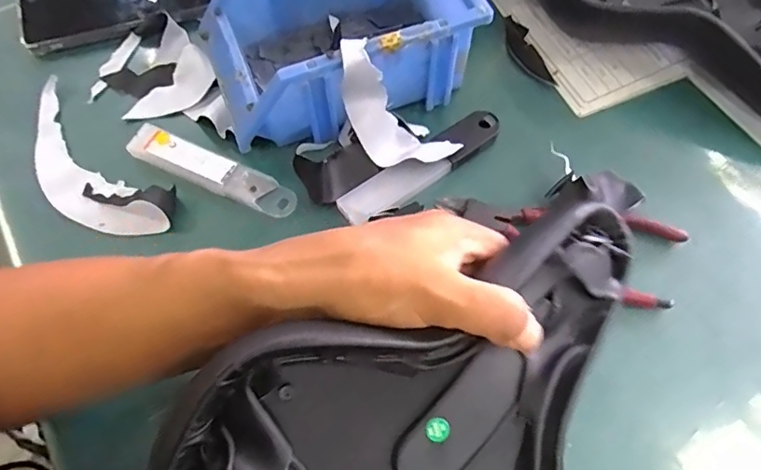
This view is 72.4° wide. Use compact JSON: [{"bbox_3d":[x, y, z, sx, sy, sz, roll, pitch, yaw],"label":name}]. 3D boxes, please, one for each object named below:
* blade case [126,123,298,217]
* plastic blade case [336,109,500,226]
[{"bbox_3d":[-0.118,-0.044,0.362,0.126,0.012,0.026,23,68,11],"label":"blade case"},{"bbox_3d":[0.029,-0.047,0.357,0.128,0.018,0.028,-35,69,-14],"label":"plastic blade case"}]

